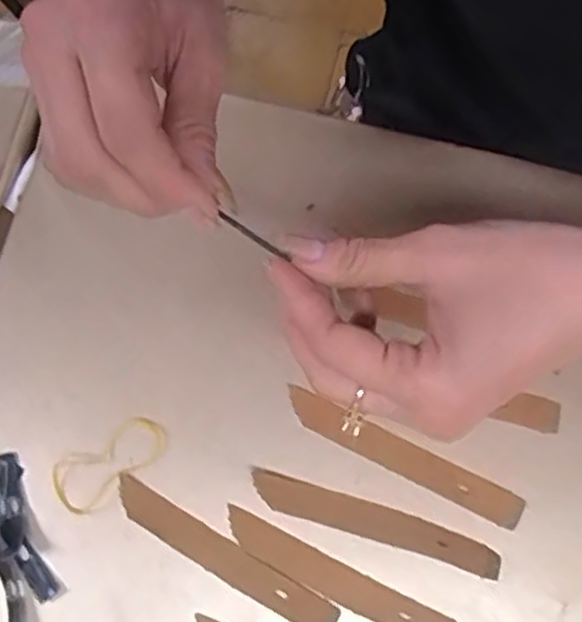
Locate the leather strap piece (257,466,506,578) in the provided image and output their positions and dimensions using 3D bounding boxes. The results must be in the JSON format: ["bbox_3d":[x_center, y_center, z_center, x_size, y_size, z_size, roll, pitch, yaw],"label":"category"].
[{"bbox_3d":[0.040,0.103,0.354,0.122,0.010,0.018,16,75,6],"label":"leather strap piece"}]

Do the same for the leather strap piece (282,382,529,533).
[{"bbox_3d":[0.056,0.073,0.365,0.126,0.007,0.016,26,77,8],"label":"leather strap piece"}]

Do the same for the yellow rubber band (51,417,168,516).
[{"bbox_3d":[-0.091,0.077,0.364,0.059,0.005,0.029,-33,76,-8],"label":"yellow rubber band"}]

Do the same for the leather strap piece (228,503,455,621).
[{"bbox_3d":[0.024,0.132,0.348,0.124,0.004,0.018,25,77,8],"label":"leather strap piece"}]

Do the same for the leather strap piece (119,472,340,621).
[{"bbox_3d":[-0.034,0.120,0.350,0.123,0.004,0.018,30,77,9],"label":"leather strap piece"}]

